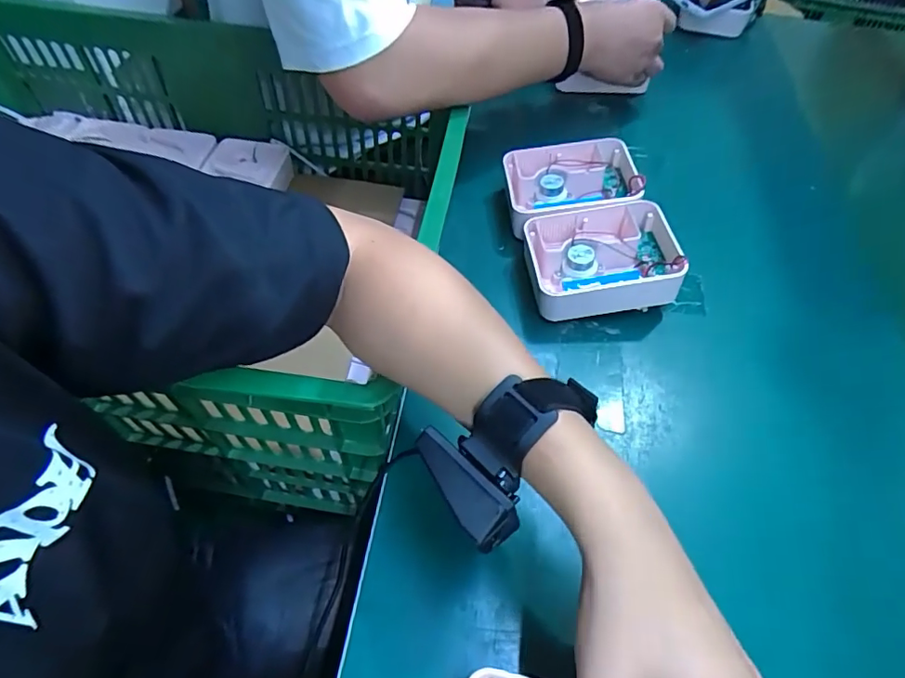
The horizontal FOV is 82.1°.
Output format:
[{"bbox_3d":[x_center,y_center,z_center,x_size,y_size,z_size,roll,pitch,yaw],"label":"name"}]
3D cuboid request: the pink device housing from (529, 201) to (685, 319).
[{"bbox_3d":[0.143,-0.071,0.481,0.146,0.055,0.104,-3,54,-5],"label":"pink device housing"}]

